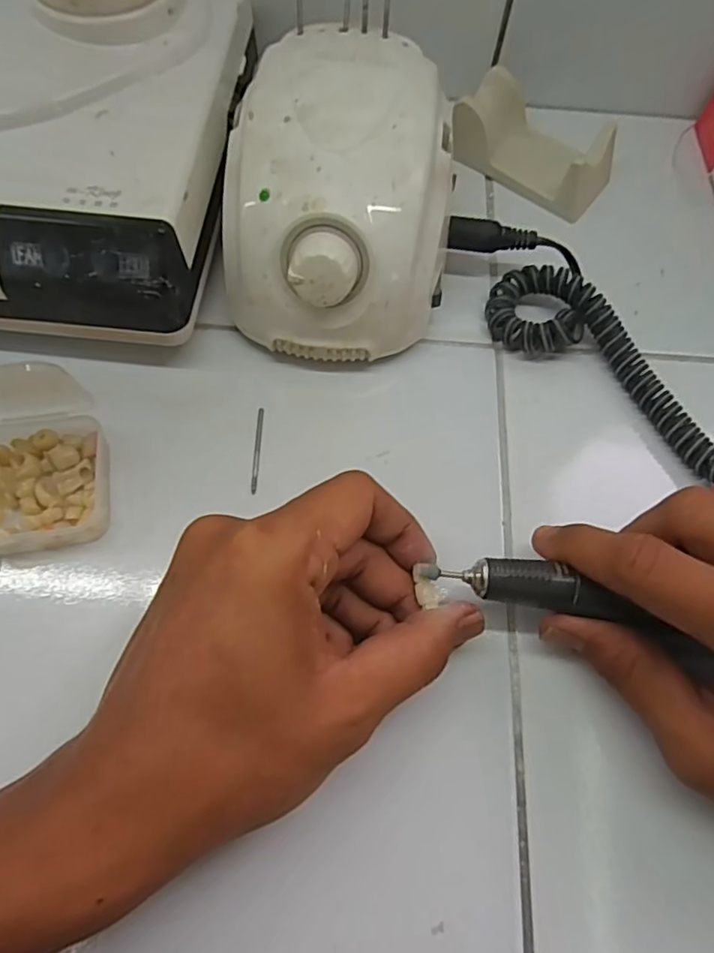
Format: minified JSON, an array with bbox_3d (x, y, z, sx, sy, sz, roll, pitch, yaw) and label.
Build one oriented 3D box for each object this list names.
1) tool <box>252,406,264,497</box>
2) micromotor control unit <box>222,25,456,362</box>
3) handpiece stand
[{"bbox_3d":[-0.047,-0.013,0.269,0.004,0.004,0.044,2,66,-1],"label":"tool"},{"bbox_3d":[-0.005,-0.129,0.278,0.099,0.086,0.131,7,66,2],"label":"micromotor control unit"},{"bbox_3d":[0.103,-0.192,0.337,0.091,0.034,0.054,33,69,13],"label":"handpiece stand"}]

